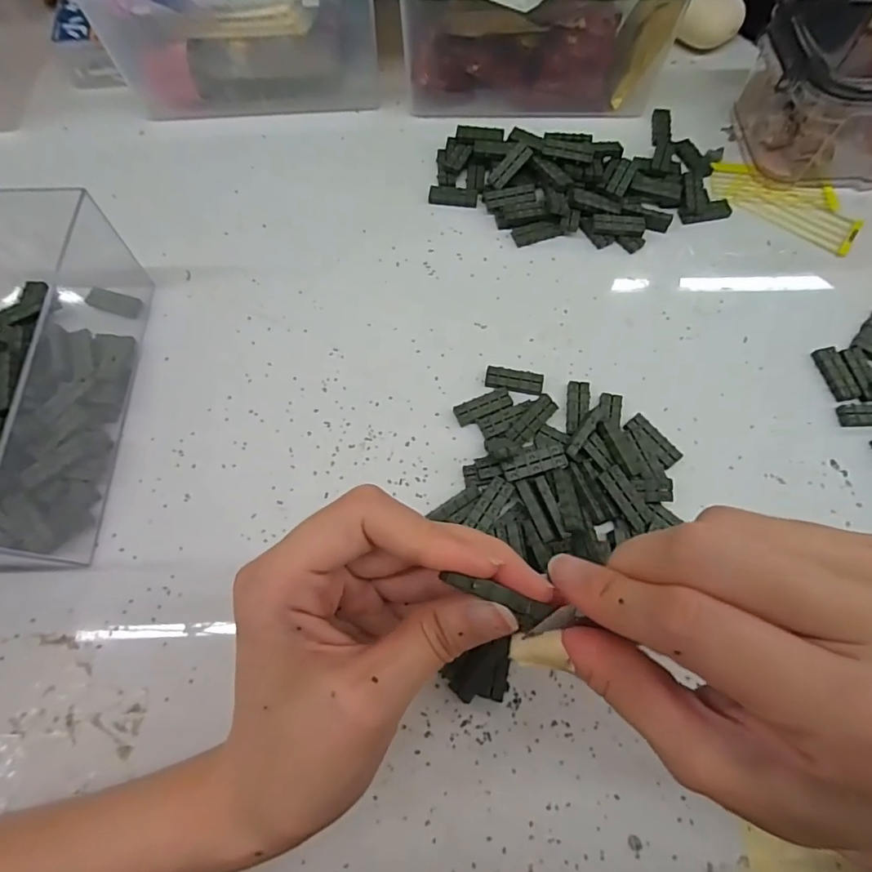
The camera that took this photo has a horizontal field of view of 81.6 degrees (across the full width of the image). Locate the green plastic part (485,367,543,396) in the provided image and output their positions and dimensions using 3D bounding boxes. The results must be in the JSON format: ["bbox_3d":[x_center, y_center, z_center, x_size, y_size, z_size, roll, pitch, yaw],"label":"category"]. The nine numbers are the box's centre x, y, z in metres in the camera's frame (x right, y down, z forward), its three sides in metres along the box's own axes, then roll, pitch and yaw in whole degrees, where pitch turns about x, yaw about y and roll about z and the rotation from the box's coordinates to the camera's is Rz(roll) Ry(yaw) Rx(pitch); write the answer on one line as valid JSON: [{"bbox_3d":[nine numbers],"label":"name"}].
[{"bbox_3d":[0.044,-0.031,0.285,0.032,0.006,0.013,8,69,3],"label":"green plastic part"}]

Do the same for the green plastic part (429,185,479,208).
[{"bbox_3d":[0.012,-0.160,0.338,0.032,0.005,0.013,8,69,3],"label":"green plastic part"}]

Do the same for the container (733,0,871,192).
[{"bbox_3d":[0.255,-0.210,0.316,0.108,0.068,0.085,-4,68,-1],"label":"container"}]

